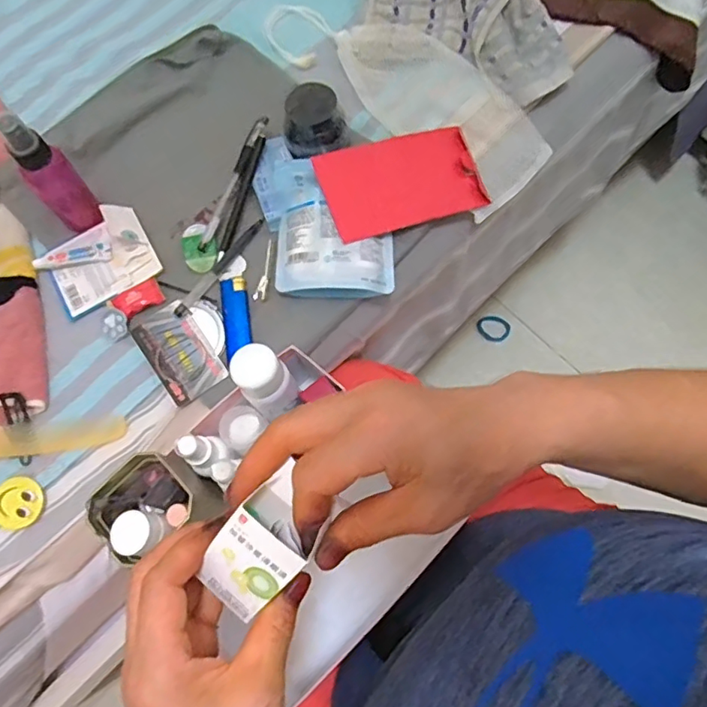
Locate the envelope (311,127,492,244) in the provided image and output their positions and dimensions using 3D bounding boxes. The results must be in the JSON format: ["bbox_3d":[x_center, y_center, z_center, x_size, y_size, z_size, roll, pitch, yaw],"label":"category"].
[{"bbox_3d":[0.048,-0.162,0.513,0.156,0.006,0.082,-19,91,-16],"label":"envelope"}]

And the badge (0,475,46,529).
[{"bbox_3d":[-0.284,0.126,0.464,0.041,0.006,0.042,0,75,1],"label":"badge"}]

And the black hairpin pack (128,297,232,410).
[{"bbox_3d":[-0.157,-0.003,0.489,0.053,0.007,0.085,-34,77,-8],"label":"black hairpin pack"}]

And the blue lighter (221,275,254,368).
[{"bbox_3d":[-0.107,-0.033,0.497,0.023,0.010,0.073,-7,75,-1],"label":"blue lighter"}]

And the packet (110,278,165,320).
[{"bbox_3d":[-0.196,-0.050,0.499,0.043,0.004,0.025,-27,76,-6],"label":"packet"}]

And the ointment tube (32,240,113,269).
[{"bbox_3d":[-0.262,-0.091,0.510,0.069,0.006,0.020,-12,75,-2],"label":"ointment tube"}]

